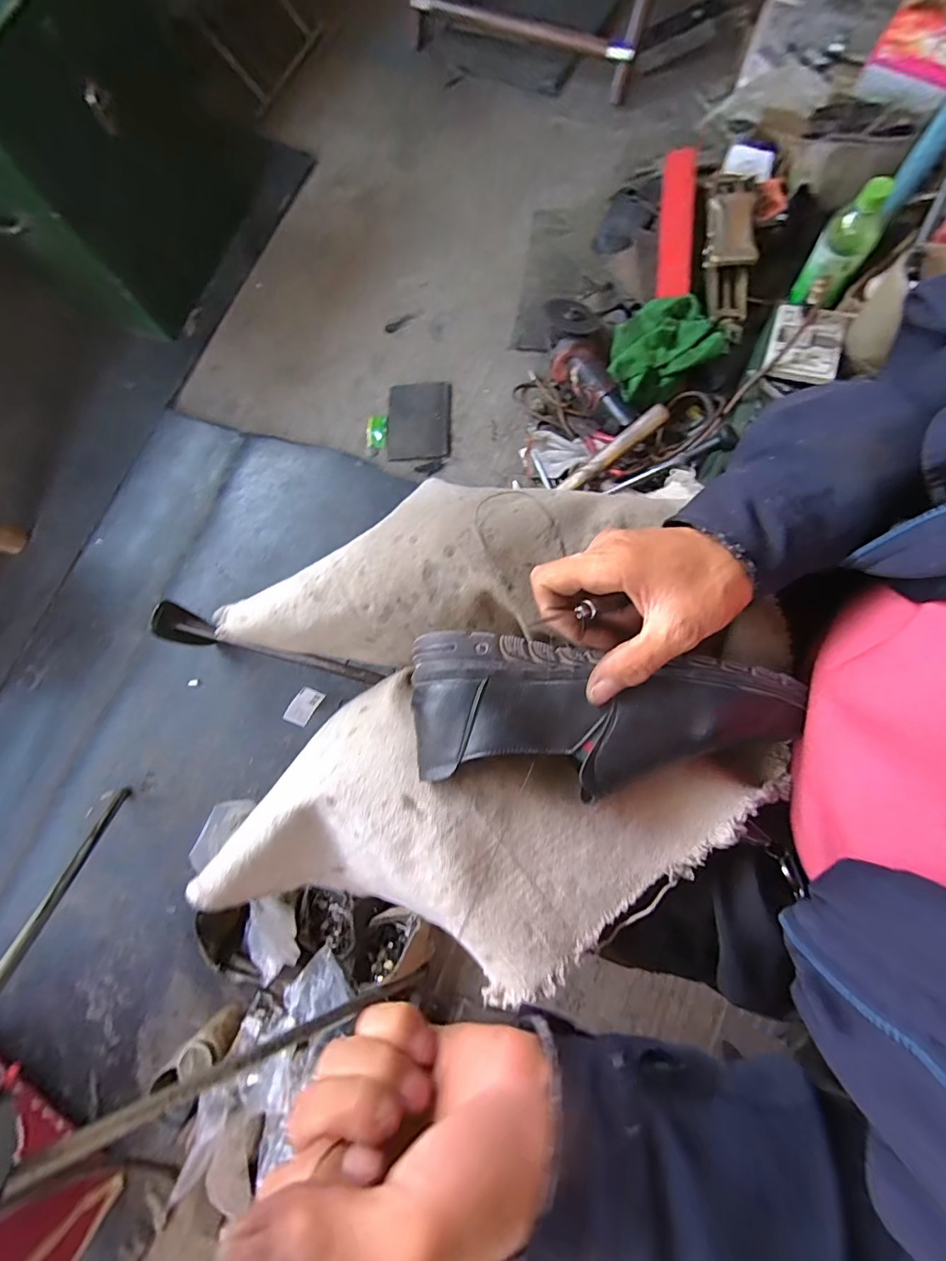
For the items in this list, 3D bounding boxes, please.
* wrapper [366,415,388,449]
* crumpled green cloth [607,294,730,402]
[{"bbox_3d":[-0.175,-0.365,0.867,0.037,0.010,0.064,1,79,4],"label":"wrapper"},{"bbox_3d":[0.274,-0.417,0.710,0.152,0.065,0.137,-21,78,0],"label":"crumpled green cloth"}]

